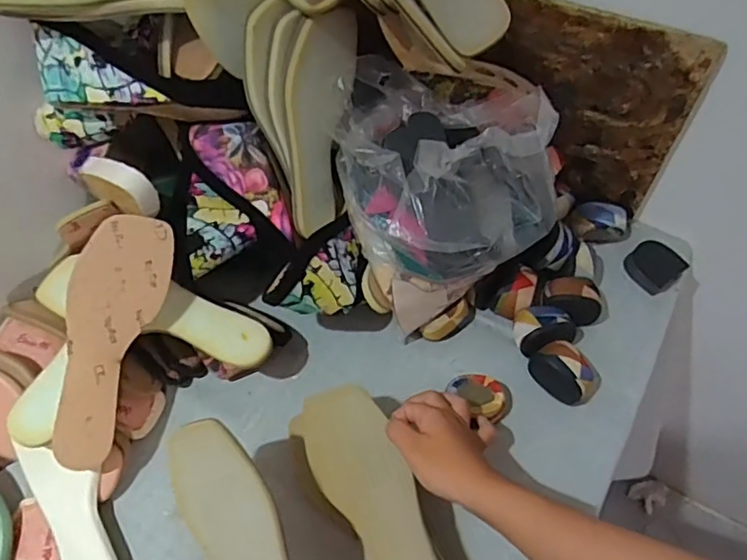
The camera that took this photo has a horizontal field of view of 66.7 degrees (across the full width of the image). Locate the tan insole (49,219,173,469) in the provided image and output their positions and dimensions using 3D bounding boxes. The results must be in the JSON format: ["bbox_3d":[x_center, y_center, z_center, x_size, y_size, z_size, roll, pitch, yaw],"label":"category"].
[{"bbox_3d":[-0.253,0.058,0.552,0.088,0.014,0.241,8,91,-21],"label":"tan insole"}]

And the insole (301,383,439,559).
[{"bbox_3d":[0.003,0.201,0.487,0.075,0.008,0.237,-31,61,7],"label":"insole"}]

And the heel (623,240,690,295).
[{"bbox_3d":[0.332,-0.016,0.675,0.051,0.031,0.061,-36,62,-17],"label":"heel"}]

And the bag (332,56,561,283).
[{"bbox_3d":[0.067,-0.117,0.566,0.196,0.135,0.190,-18,58,-6],"label":"bag"}]

